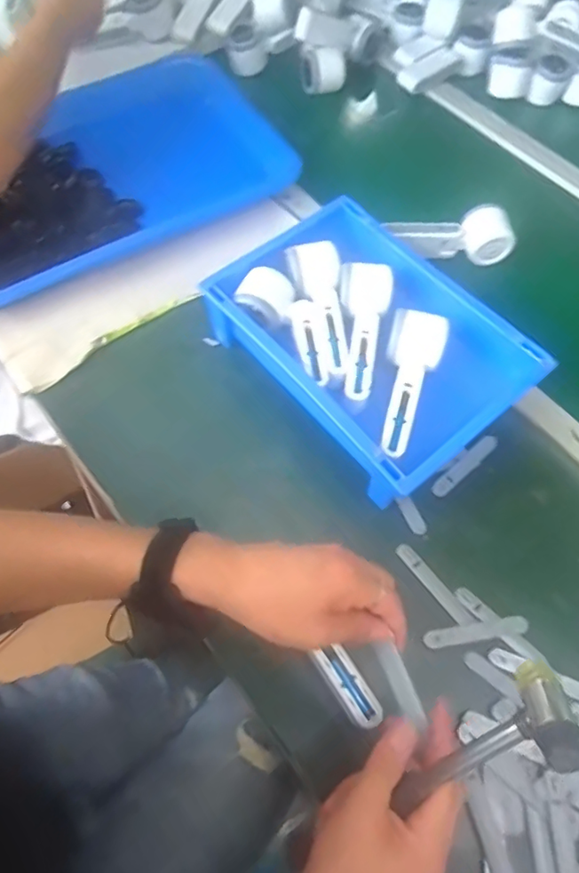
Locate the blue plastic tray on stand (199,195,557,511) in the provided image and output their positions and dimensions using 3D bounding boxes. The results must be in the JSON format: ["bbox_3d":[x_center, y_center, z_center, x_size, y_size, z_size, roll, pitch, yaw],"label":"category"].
[{"bbox_3d":[0.079,-0.095,0.590,0.209,0.094,0.307,-36,69,-19],"label":"blue plastic tray on stand"}]

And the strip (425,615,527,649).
[{"bbox_3d":[0.167,0.174,0.490,0.092,0.005,0.015,-9,62,-2],"label":"strip"}]

